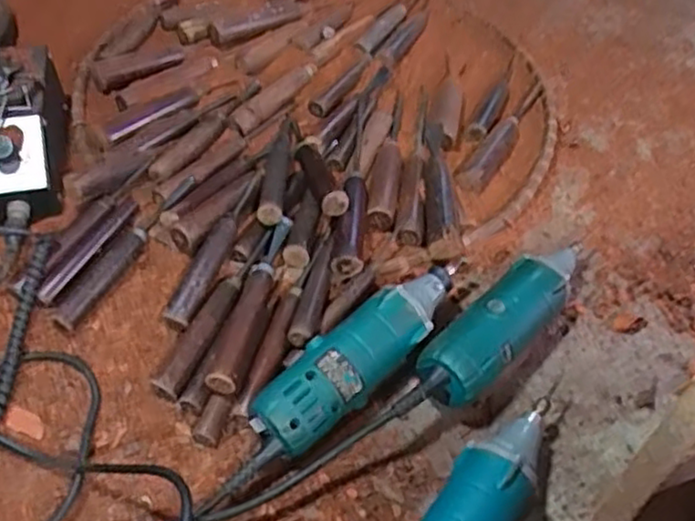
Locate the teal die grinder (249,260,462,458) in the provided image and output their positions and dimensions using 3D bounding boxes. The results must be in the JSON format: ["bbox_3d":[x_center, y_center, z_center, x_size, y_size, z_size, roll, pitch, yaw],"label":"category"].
[{"bbox_3d":[0.015,0.064,0.539,0.058,0.047,0.208,38,60,26],"label":"teal die grinder"}]

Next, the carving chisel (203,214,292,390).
[{"bbox_3d":[-0.075,0.028,0.564,0.022,0.019,0.175,11,52,8],"label":"carving chisel"}]

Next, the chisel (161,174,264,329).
[{"bbox_3d":[-0.112,-0.016,0.603,0.025,0.022,0.169,15,53,11],"label":"chisel"}]

